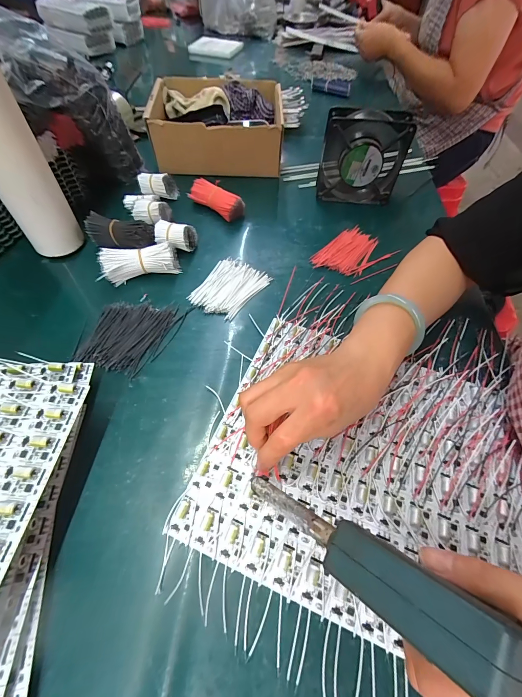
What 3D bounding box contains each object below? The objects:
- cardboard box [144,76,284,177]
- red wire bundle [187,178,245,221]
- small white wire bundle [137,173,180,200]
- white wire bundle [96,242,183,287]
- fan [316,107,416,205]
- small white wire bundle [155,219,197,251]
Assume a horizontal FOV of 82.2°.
[{"bbox_3d":[-0.074,-0.391,0.534,0.214,0.091,0.170,0,57,-3],"label":"cardboard box"},{"bbox_3d":[-0.068,-0.233,0.469,0.090,0.036,0.038,28,60,14],"label":"red wire bundle"},{"bbox_3d":[-0.163,-0.259,0.479,0.057,0.032,0.030,-16,59,-13],"label":"small white wire bundle"},{"bbox_3d":[-0.156,-0.113,0.387,0.094,0.033,0.038,-15,59,-13],"label":"white wire bundle"},{"bbox_3d":[0.155,-0.290,0.464,0.123,0.125,0.040,2,57,-2],"label":"fan"},{"bbox_3d":[-0.118,-0.154,0.415,0.052,0.035,0.027,4,57,-1],"label":"small white wire bundle"}]

